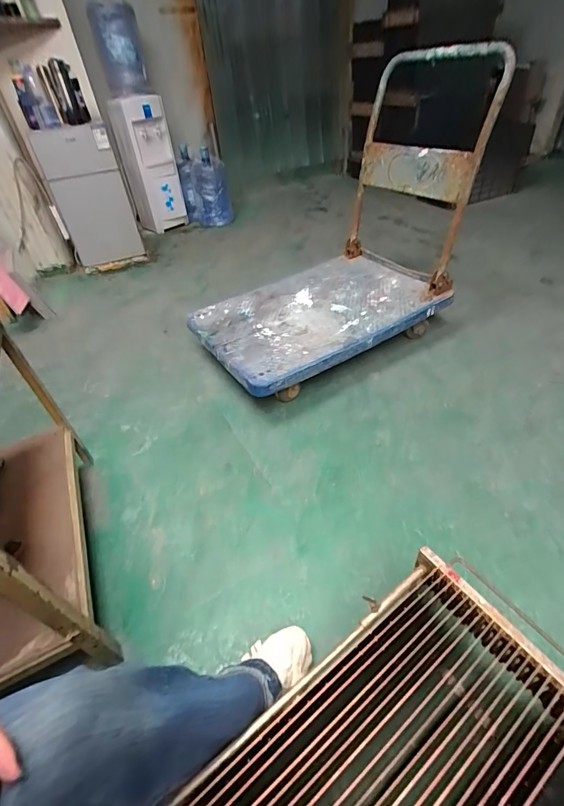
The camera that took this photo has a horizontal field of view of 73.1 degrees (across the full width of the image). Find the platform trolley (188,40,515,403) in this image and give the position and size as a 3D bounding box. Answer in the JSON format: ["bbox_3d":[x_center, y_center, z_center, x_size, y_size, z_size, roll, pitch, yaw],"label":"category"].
[{"bbox_3d":[0.155,-0.598,1.296,0.987,0.782,0.583,-28,46,-21],"label":"platform trolley"}]

